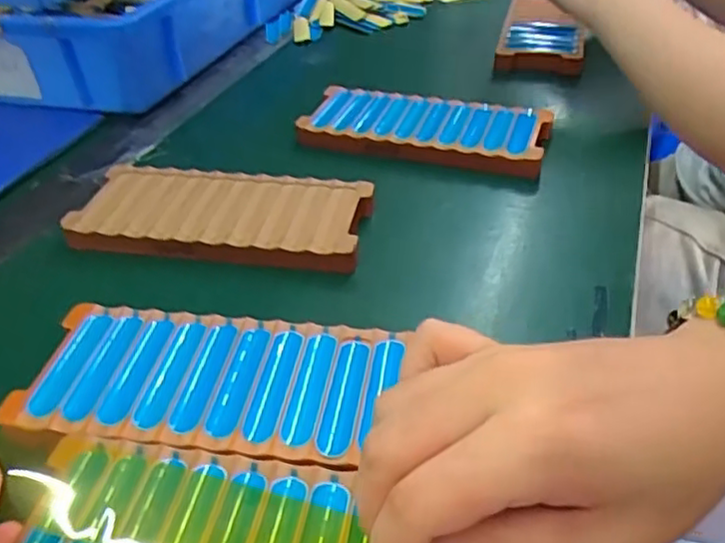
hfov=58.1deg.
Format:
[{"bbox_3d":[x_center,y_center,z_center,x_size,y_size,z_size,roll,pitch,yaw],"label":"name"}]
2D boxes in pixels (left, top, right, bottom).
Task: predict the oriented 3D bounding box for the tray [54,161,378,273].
[{"bbox_3d":[-0.084,-0.035,0.395,0.171,0.021,0.074,5,39,8],"label":"tray"}]

